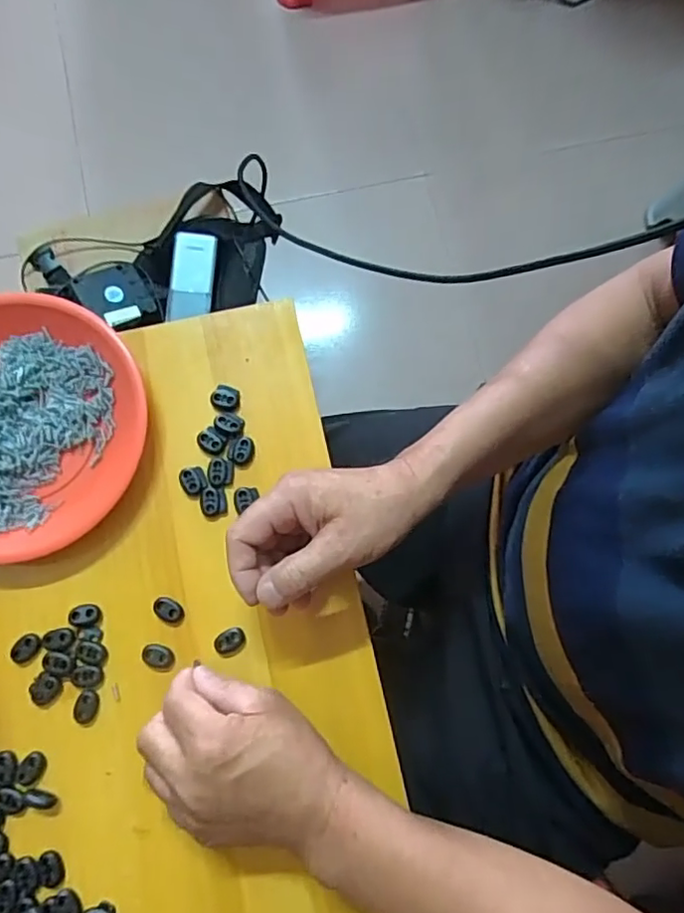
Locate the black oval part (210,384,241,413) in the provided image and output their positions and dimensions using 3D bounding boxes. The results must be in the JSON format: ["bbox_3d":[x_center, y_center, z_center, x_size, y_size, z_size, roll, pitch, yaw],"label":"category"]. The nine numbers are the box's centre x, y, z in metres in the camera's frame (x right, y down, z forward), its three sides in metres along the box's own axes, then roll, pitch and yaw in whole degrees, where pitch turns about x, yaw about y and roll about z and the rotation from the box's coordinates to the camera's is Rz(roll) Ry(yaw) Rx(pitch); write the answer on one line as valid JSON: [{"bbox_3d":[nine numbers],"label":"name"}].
[{"bbox_3d":[-0.089,-0.044,0.456,0.021,0.005,0.021,27,79,5],"label":"black oval part"}]

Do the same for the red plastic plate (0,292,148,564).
[{"bbox_3d":[-0.240,-0.022,0.434,0.172,0.028,0.193,31,80,6],"label":"red plastic plate"}]

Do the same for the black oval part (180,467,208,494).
[{"bbox_3d":[-0.110,0.018,0.441,0.018,0.004,0.020,-32,80,-7],"label":"black oval part"}]

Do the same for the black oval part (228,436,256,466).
[{"bbox_3d":[-0.075,-0.005,0.446,0.019,0.004,0.022,16,79,3],"label":"black oval part"}]

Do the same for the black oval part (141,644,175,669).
[{"bbox_3d":[-0.129,0.140,0.418,0.022,0.008,0.015,16,79,3],"label":"black oval part"}]

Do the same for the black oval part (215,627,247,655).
[{"bbox_3d":[-0.079,0.131,0.420,0.022,0.004,0.017,-28,80,-6],"label":"black oval part"}]

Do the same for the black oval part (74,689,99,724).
[{"bbox_3d":[-0.176,0.172,0.411,0.015,0.005,0.021,1,78,0],"label":"black oval part"}]

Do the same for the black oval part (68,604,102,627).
[{"bbox_3d":[-0.182,0.112,0.421,0.021,0.006,0.016,-1,78,-1],"label":"black oval part"}]

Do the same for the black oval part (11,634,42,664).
[{"bbox_3d":[-0.221,0.134,0.416,0.016,0.004,0.022,41,81,7],"label":"black oval part"}]

